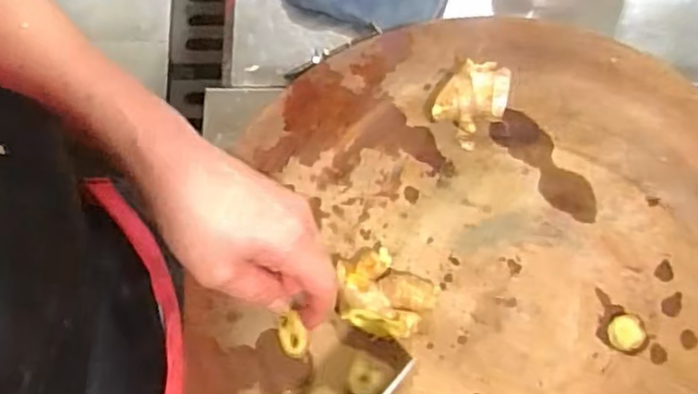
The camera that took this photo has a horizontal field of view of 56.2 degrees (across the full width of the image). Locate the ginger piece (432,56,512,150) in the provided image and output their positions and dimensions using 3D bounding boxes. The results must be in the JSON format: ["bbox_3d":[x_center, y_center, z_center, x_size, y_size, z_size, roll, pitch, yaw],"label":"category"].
[{"bbox_3d":[0.087,-0.068,0.460,0.040,0.023,0.052,39,81,9],"label":"ginger piece"}]

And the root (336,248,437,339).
[{"bbox_3d":[0.021,0.065,0.432,0.061,0.027,0.050,35,81,8],"label":"root"}]

